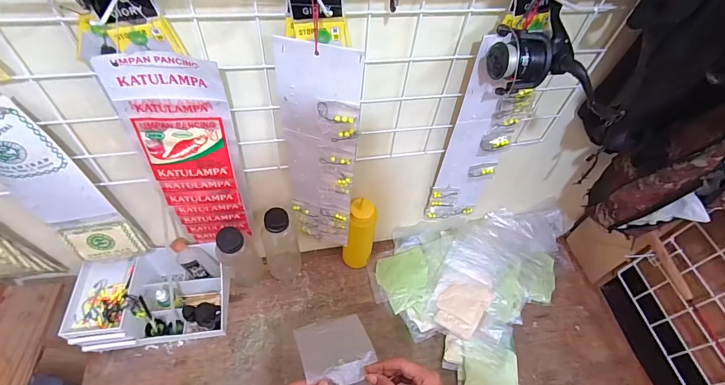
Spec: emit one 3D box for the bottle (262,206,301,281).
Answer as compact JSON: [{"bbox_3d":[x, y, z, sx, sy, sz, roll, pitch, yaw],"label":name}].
[{"bbox_3d":[-0.153,0.098,0.683,0.063,0.199,0.056,-12,55,-15],"label":"bottle"}]

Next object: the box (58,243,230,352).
[{"bbox_3d":[-0.373,0.190,0.654,0.230,0.110,0.142,-8,54,-11],"label":"box"}]

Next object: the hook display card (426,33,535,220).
[{"bbox_3d":[0.183,-0.068,0.588,0.111,0.388,0.023,-4,53,-9],"label":"hook display card"}]

